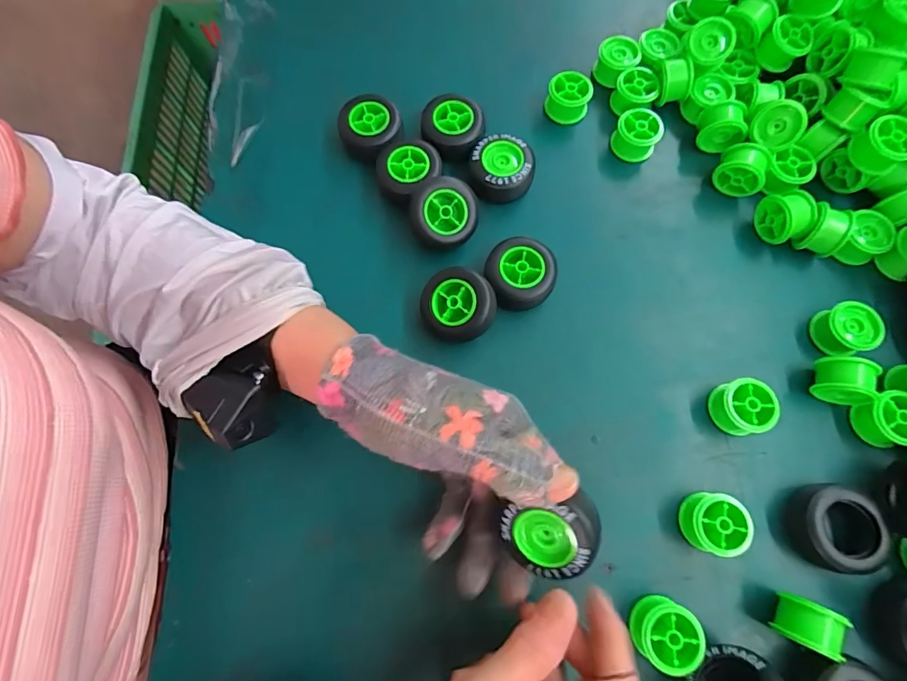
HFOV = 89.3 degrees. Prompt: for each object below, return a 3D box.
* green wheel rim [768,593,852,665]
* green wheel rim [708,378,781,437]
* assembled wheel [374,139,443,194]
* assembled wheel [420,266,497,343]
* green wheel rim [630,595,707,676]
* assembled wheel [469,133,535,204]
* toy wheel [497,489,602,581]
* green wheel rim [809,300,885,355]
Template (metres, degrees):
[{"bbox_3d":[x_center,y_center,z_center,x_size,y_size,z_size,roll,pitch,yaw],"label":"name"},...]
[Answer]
[{"bbox_3d":[0.194,0.158,0.260,0.029,0.035,0.023,22,74,8],"label":"green wheel rim"},{"bbox_3d":[0.188,0.044,0.298,0.033,0.024,0.033,0,72,1],"label":"green wheel rim"},{"bbox_3d":[-0.034,-0.130,0.349,0.048,0.016,0.042,-36,75,-10],"label":"assembled wheel"},{"bbox_3d":[0.002,-0.025,0.313,0.049,0.020,0.049,-14,80,15],"label":"assembled wheel"},{"bbox_3d":[0.120,0.167,0.263,0.037,0.023,0.033,38,77,12],"label":"green wheel rim"},{"bbox_3d":[0.037,-0.131,0.350,0.047,0.021,0.044,0,72,1],"label":"assembled wheel"},{"bbox_3d":[0.054,0.095,0.237,0.046,0.026,0.040,-24,92,25],"label":"toy wheel"},{"bbox_3d":[0.268,-0.007,0.313,0.028,0.027,0.033,-15,73,-4],"label":"green wheel rim"}]

